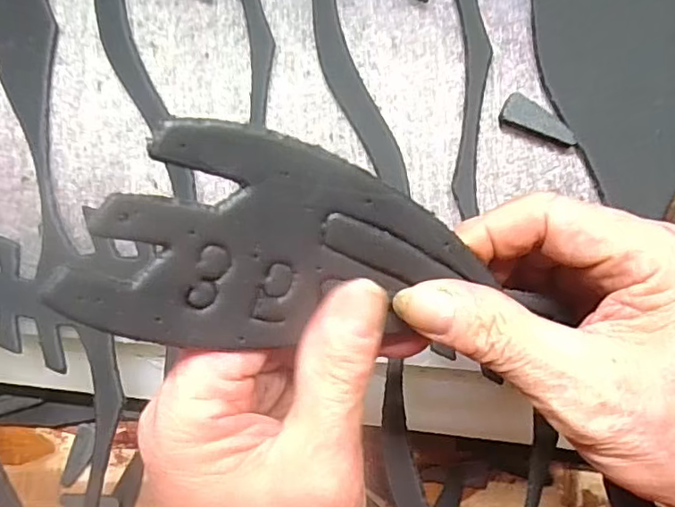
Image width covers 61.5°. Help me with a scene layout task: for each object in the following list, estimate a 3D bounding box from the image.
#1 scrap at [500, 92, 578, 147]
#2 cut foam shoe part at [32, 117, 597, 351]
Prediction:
[{"bbox_3d":[0.105,-0.069,0.295,0.040,0.011,0.016,21,86,2],"label":"scrap"},{"bbox_3d":[-0.009,0.004,0.163,0.117,0.009,0.061,17,105,-29],"label":"cut foam shoe part"}]

